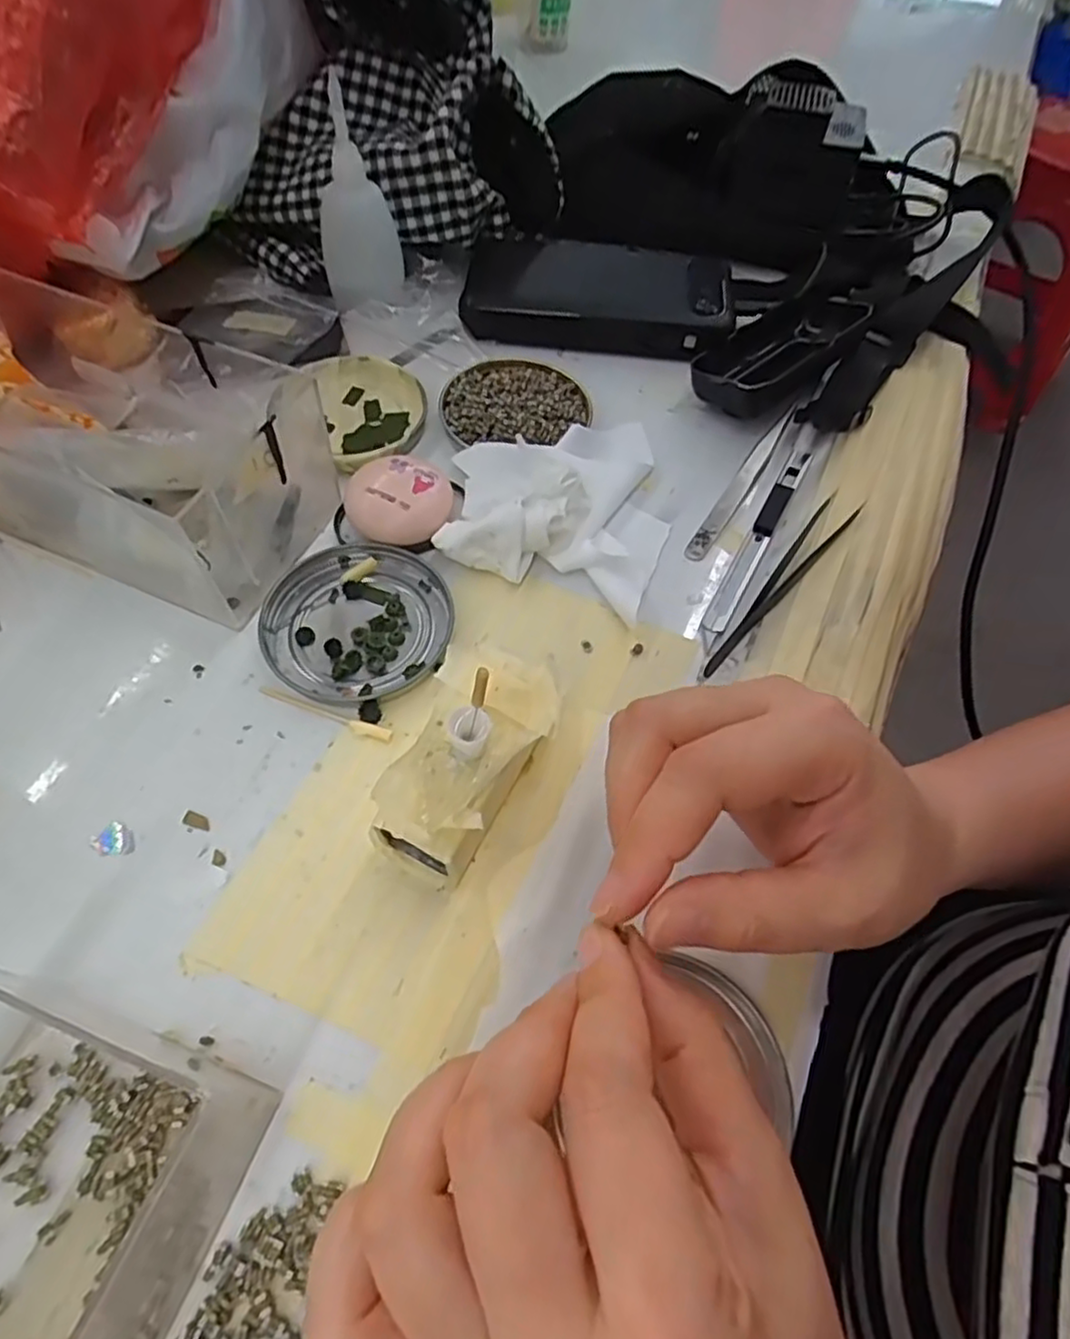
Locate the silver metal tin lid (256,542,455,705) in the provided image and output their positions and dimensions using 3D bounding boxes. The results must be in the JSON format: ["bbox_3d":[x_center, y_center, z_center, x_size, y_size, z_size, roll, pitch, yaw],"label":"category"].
[{"bbox_3d":[-0.077,-0.021,0.298,0.077,0.007,0.075,2,60,-3],"label":"silver metal tin lid"}]

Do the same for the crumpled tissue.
[{"bbox_3d":[0.016,-0.089,0.332,0.103,0.025,0.115,20,61,7],"label":"crumpled tissue"}]

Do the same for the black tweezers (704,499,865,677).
[{"bbox_3d":[0.111,-0.041,0.319,0.015,0.008,0.119,39,65,17],"label":"black tweezers"}]

